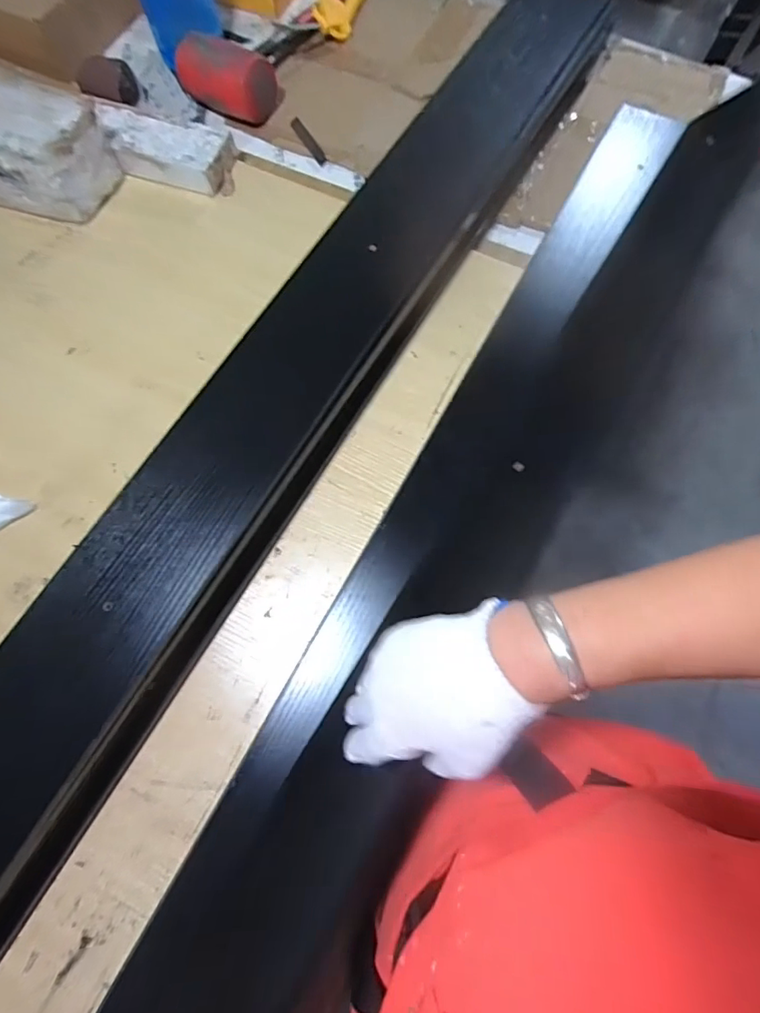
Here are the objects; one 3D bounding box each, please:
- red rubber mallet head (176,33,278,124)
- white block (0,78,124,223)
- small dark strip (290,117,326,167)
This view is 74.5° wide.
[{"bbox_3d":[-0.219,-0.603,0.705,0.133,0.074,0.080,31,75,11],"label":"red rubber mallet head"},{"bbox_3d":[-0.466,-0.453,0.634,0.217,0.111,0.103,16,72,6],"label":"white block"},{"bbox_3d":[-0.102,-0.527,0.721,0.017,0.004,0.098,-30,74,-9],"label":"small dark strip"}]

